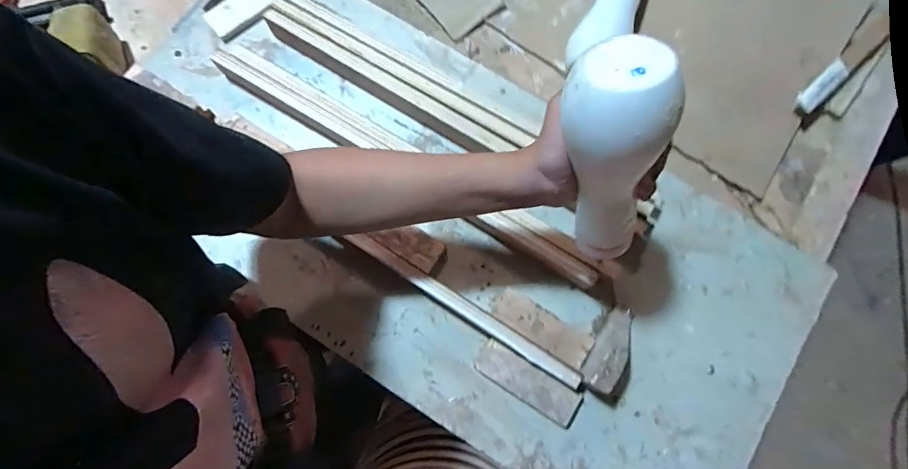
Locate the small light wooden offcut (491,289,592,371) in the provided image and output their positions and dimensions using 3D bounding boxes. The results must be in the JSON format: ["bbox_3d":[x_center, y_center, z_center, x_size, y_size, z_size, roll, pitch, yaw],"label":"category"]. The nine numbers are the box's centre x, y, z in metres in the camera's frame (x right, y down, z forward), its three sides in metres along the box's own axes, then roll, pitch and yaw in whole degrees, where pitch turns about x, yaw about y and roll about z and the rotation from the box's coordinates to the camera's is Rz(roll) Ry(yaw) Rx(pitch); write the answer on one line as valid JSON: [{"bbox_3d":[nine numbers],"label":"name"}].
[{"bbox_3d":[0.086,0.092,0.445,0.101,0.018,0.036,27,78,6],"label":"small light wooden offcut"}]

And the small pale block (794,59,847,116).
[{"bbox_3d":[0.415,-0.167,0.503,0.076,0.010,0.024,-40,80,-8],"label":"small pale block"}]

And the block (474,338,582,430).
[{"bbox_3d":[0.072,0.144,0.437,0.106,0.019,0.034,31,79,7],"label":"block"}]

